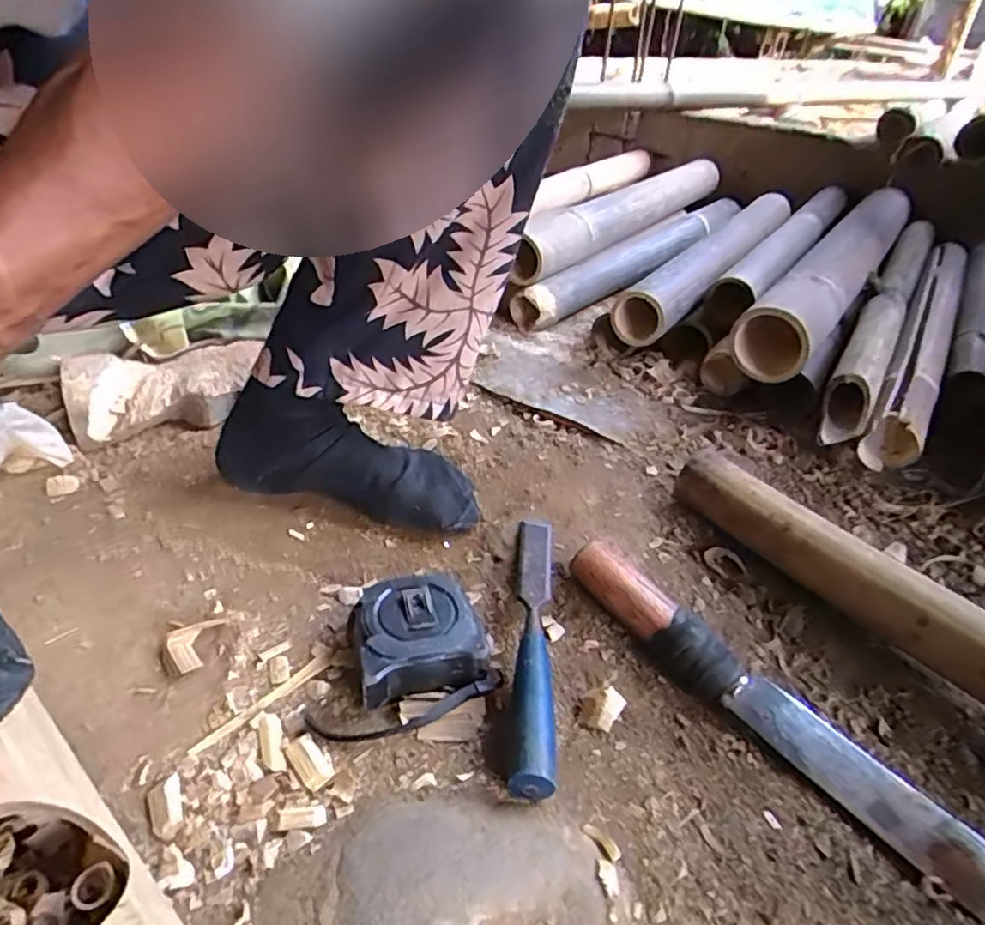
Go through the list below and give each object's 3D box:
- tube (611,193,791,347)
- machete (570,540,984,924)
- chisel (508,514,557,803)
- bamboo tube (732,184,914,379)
[{"bbox_3d":[0.311,-0.276,0.860,0.080,0.084,0.474,27,42,27],"label":"tube"},{"bbox_3d":[0.185,0.158,0.399,0.043,0.036,0.329,-28,49,-37],"label":"machete"},{"bbox_3d":[0.029,0.114,0.434,0.025,0.033,0.224,7,37,0],"label":"chisel"},{"bbox_3d":[0.467,-0.262,0.850,0.086,0.088,0.622,27,42,27],"label":"bamboo tube"}]

